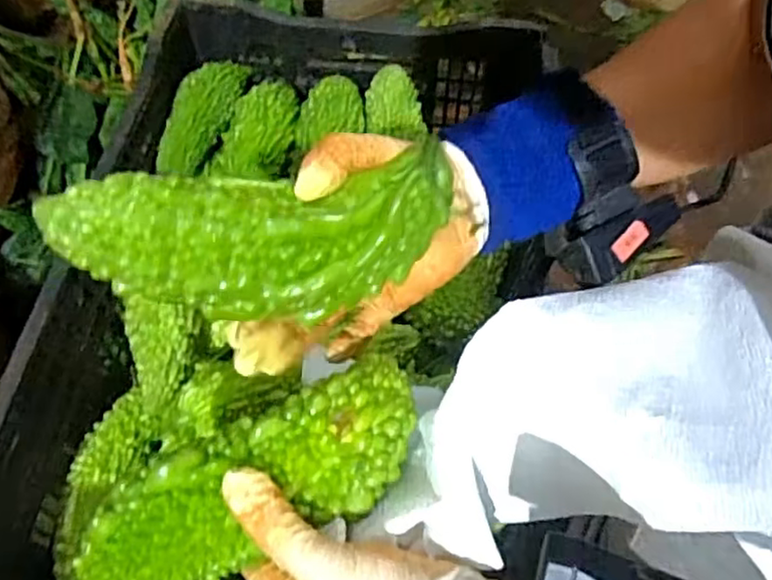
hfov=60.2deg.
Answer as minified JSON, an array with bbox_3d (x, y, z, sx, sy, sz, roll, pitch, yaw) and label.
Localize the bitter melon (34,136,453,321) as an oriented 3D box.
[{"bbox_3d":[-0.061,-0.029,0.295,0.167,0.050,0.062,-3,59,-9],"label":"bitter melon"}]

